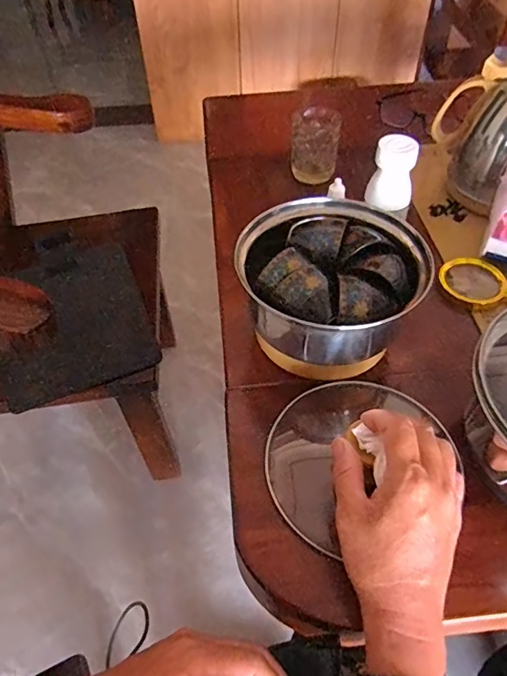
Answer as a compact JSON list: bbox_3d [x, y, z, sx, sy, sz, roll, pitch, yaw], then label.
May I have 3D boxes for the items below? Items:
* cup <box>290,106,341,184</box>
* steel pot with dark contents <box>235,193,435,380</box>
[{"bbox_3d":[0.081,-0.253,0.644,0.057,0.073,0.059,6,51,6],"label":"cup"},{"bbox_3d":[0.071,-0.048,0.447,0.159,0.087,0.148,-1,50,1],"label":"steel pot with dark contents"}]

